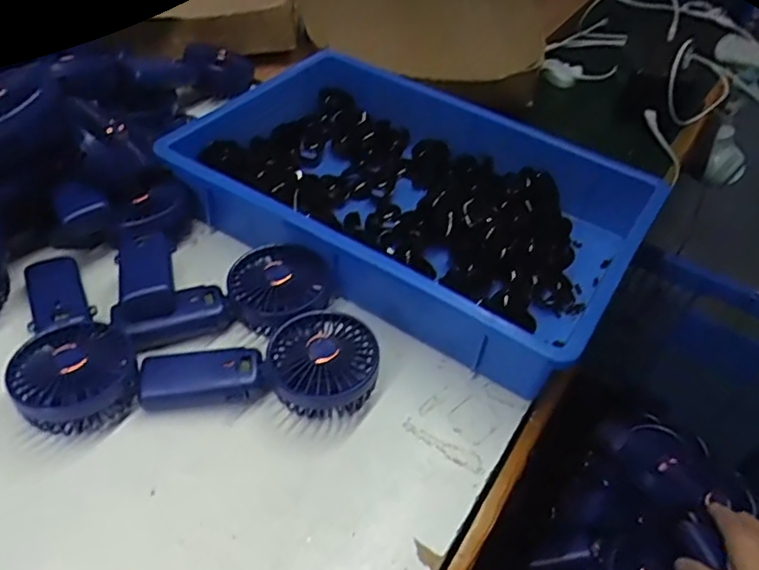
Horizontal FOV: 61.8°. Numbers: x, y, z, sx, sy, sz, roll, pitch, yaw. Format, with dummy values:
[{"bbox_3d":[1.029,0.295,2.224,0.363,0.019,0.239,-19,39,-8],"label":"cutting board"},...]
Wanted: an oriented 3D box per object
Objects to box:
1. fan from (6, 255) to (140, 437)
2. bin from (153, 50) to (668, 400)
[{"bbox_3d":[-0.251,0.037,0.501,0.079,0.047,0.172,-22,52,-25],"label":"fan"},{"bbox_3d":[0.036,-0.095,0.636,0.414,0.076,0.287,28,49,20],"label":"bin"}]

